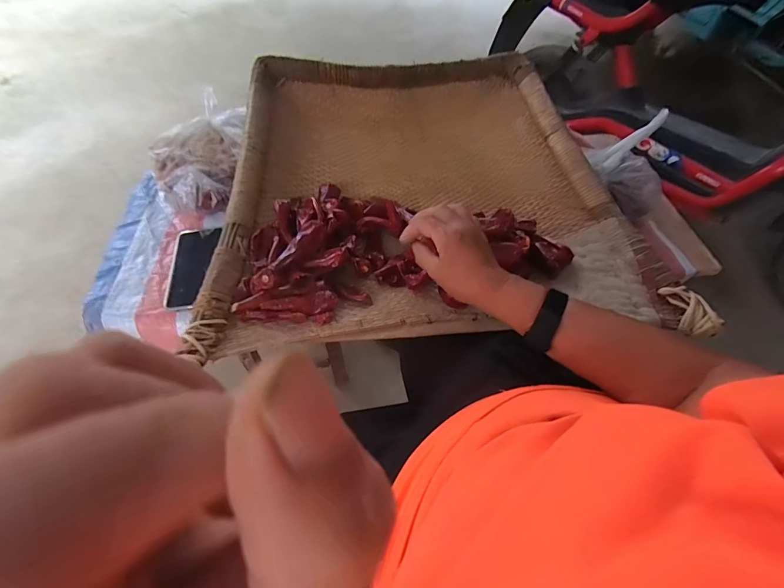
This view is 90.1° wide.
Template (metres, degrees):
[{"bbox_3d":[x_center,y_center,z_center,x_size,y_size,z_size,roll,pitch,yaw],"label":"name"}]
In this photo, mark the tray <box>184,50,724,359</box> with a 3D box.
[{"bbox_3d":[0.054,-0.183,0.656,0.605,0.146,0.612,-5,53,-3],"label":"tray"}]

